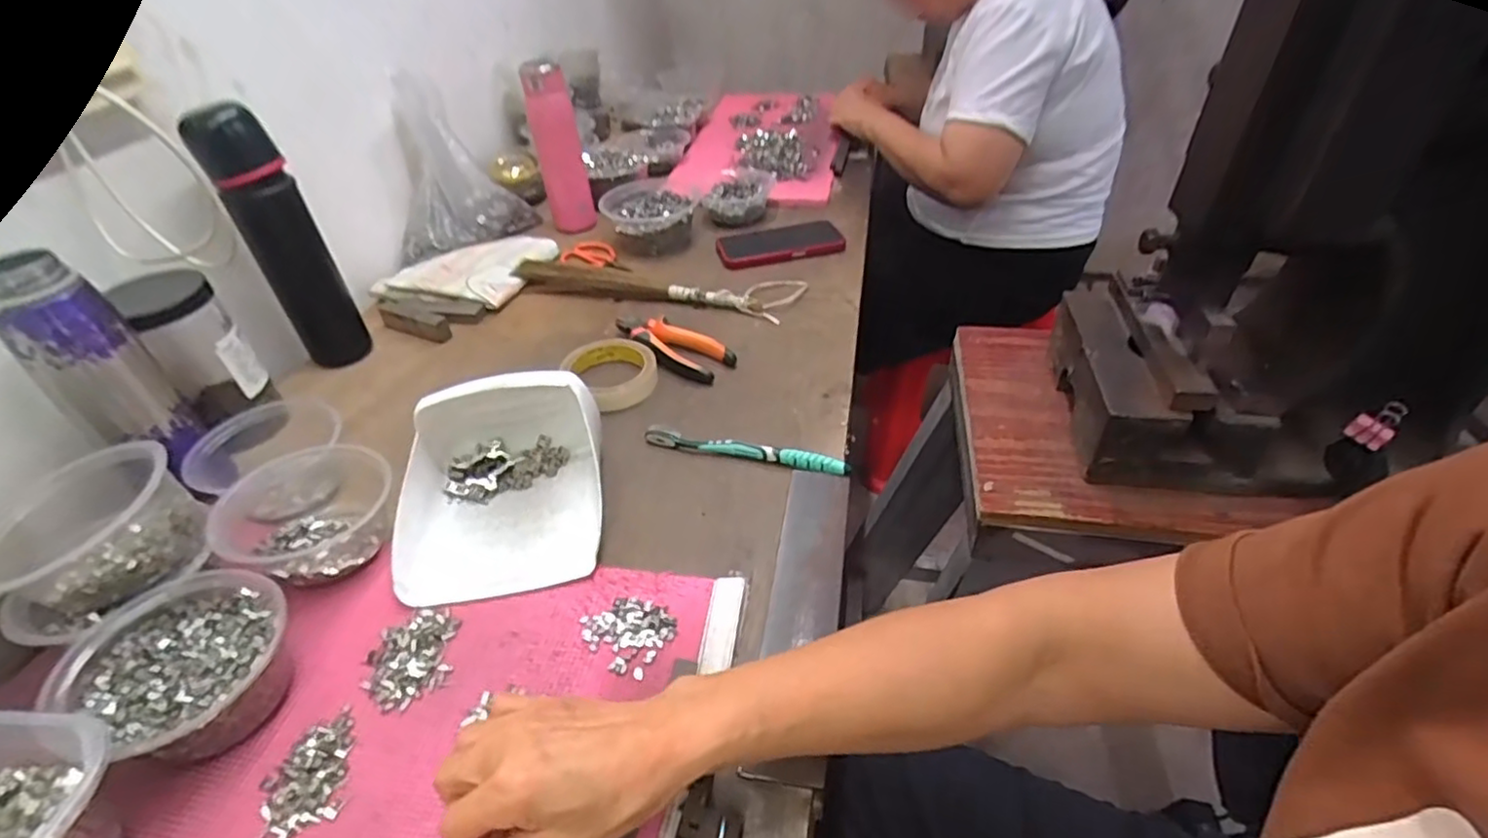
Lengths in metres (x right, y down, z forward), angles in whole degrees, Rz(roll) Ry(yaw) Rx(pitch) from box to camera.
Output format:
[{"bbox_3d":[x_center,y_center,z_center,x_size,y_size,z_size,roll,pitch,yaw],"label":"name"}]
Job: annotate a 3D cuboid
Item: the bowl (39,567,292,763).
[{"bbox_3d":[-0.342,0.153,0.409,0.111,0.053,0.101,-3,40,2],"label":"bowl"}]

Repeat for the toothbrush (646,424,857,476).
[{"bbox_3d":[0.000,0.026,0.581,0.186,0.022,0.015,9,41,15],"label":"toothbrush"}]

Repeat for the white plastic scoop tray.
[{"bbox_3d":[-0.193,0.039,0.516,0.152,0.084,0.173,-8,40,-5],"label":"white plastic scoop tray"}]

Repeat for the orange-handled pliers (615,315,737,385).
[{"bbox_3d":[-0.082,-0.080,0.707,0.145,0.020,0.056,22,46,28],"label":"orange-handled pliers"}]

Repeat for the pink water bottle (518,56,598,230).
[{"bbox_3d":[-0.257,-0.371,0.918,0.068,0.210,0.057,-12,40,-10],"label":"pink water bottle"}]

